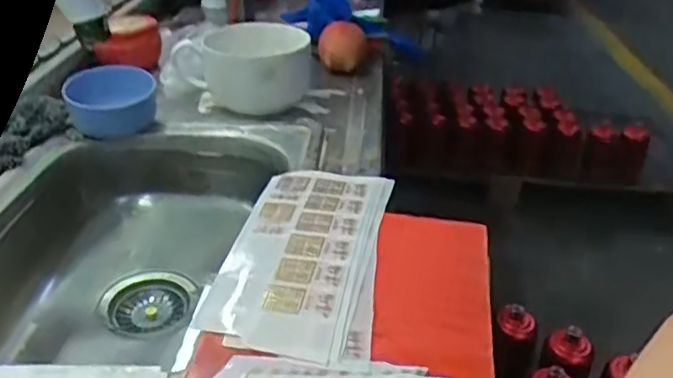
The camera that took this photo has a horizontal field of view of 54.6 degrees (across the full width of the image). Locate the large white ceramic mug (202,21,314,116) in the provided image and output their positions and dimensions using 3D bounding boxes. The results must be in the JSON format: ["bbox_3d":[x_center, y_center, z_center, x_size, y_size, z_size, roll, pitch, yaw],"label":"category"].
[{"bbox_3d":[-0.110,-0.170,0.908,0.148,0.089,0.141,1,31,-1],"label":"large white ceramic mug"}]

